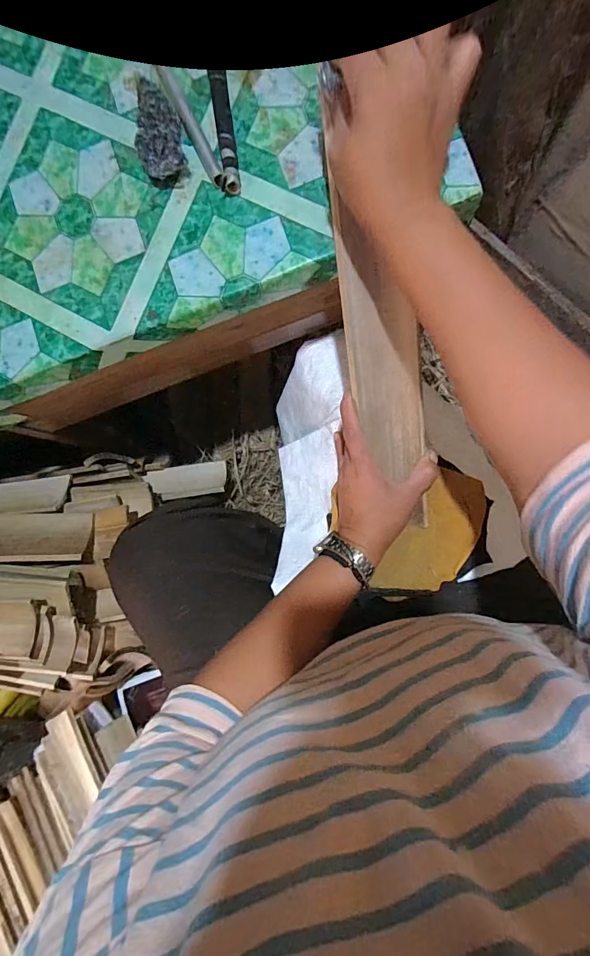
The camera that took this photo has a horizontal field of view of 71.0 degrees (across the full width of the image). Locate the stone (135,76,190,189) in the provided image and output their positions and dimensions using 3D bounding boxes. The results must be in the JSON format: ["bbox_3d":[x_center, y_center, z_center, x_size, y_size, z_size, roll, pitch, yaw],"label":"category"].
[{"bbox_3d":[-0.121,-0.300,0.364,0.039,0.040,0.062,-6,86,5],"label":"stone"}]

